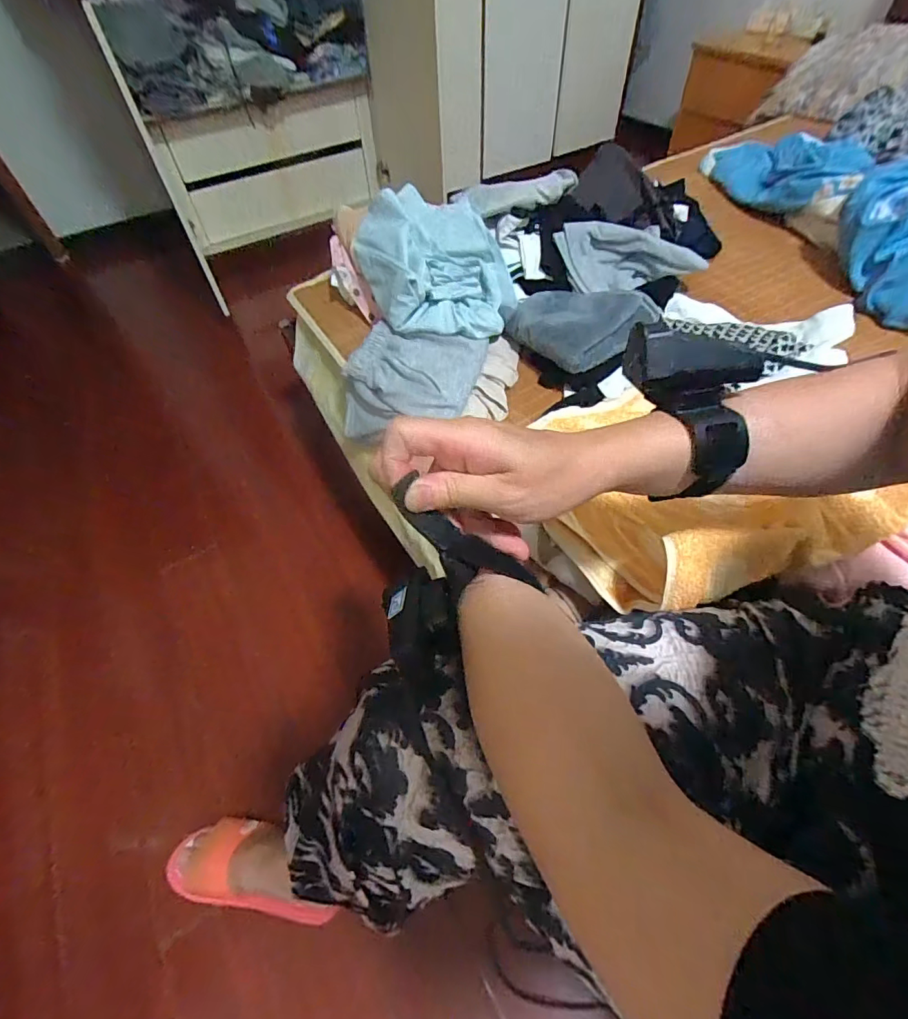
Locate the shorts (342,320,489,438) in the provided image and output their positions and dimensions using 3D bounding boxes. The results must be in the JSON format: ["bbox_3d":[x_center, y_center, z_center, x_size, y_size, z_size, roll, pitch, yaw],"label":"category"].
[{"bbox_3d":[-0.067,-0.196,0.745,0.204,0.071,0.181,9,70,13],"label":"shorts"}]

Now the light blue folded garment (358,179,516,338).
[{"bbox_3d":[-0.029,-0.403,0.780,0.220,0.109,0.281,-20,55,-10],"label":"light blue folded garment"}]

